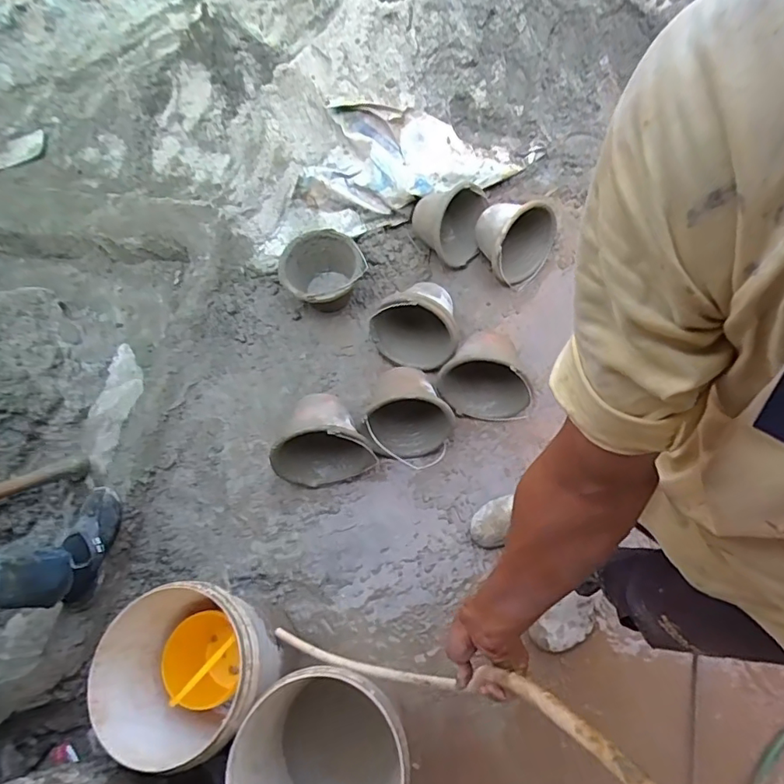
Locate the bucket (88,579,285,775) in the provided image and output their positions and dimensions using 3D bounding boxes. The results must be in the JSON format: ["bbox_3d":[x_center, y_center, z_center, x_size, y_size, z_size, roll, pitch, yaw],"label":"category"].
[{"bbox_3d":[-0.400,0.583,1.115,0.311,0.361,0.294,-3,64,6],"label":"bucket"}]

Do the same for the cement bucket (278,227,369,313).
[{"bbox_3d":[-0.220,-0.374,1.660,0.251,0.191,0.240,-3,64,6],"label":"cement bucket"}]

